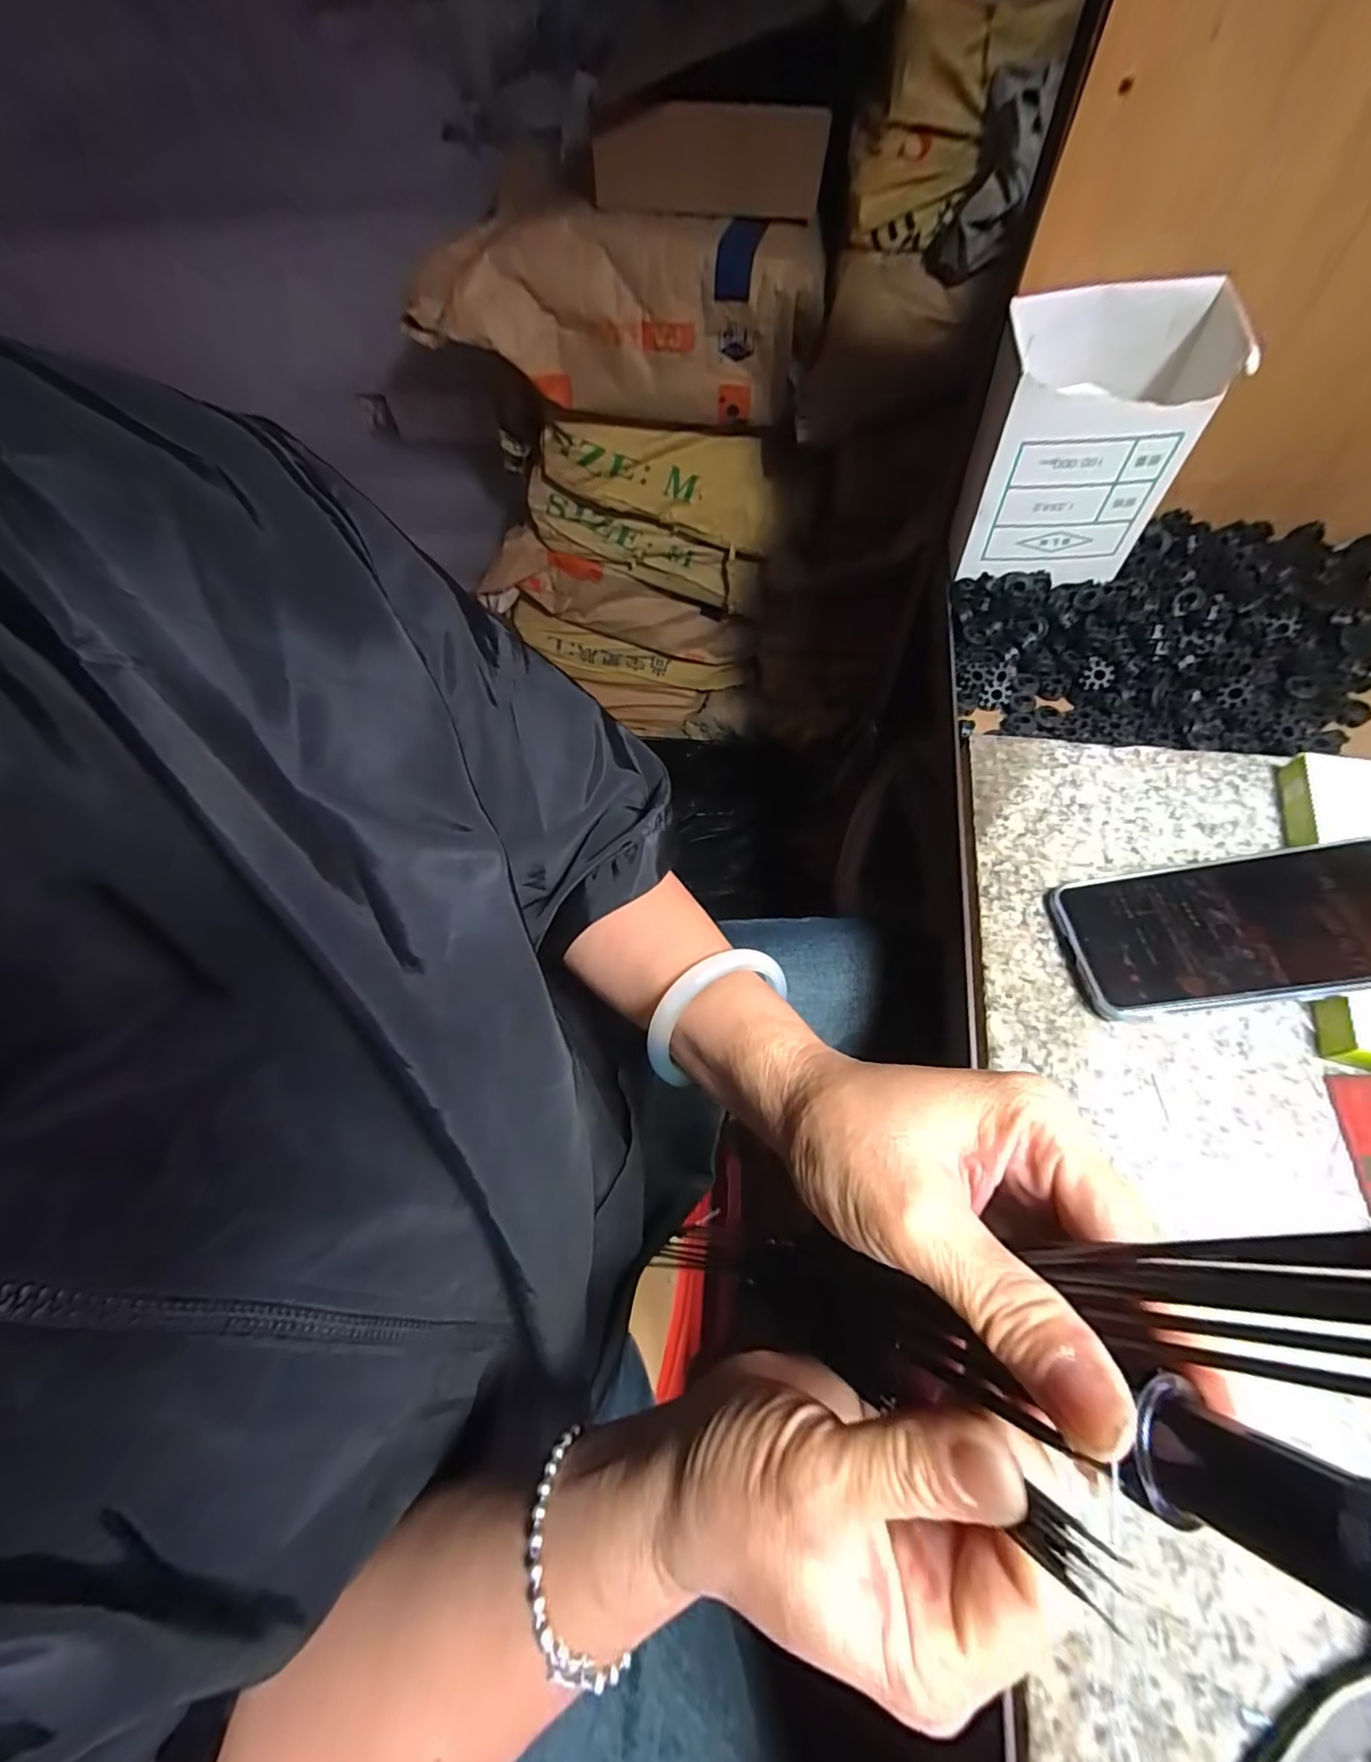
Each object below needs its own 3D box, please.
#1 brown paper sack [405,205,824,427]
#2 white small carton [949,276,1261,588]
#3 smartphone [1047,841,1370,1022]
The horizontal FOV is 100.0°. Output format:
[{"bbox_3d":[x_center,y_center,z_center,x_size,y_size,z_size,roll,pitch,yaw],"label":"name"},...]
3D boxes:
[{"bbox_3d":[-0.085,-0.718,0.738,0.488,0.181,0.172,6,63,9],"label":"brown paper sack"},{"bbox_3d":[0.264,-0.292,0.393,0.127,0.138,0.086,11,63,11],"label":"white small carton"},{"bbox_3d":[0.278,0.023,0.286,0.157,0.013,0.076,-10,60,11],"label":"smartphone"}]

